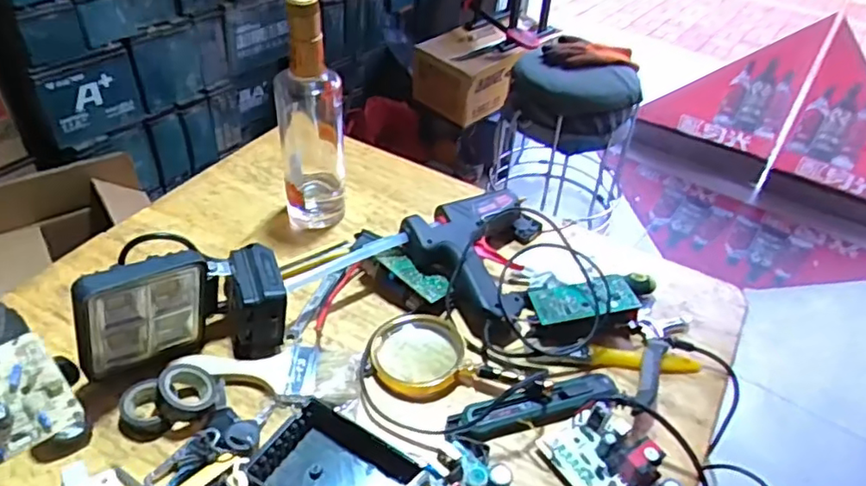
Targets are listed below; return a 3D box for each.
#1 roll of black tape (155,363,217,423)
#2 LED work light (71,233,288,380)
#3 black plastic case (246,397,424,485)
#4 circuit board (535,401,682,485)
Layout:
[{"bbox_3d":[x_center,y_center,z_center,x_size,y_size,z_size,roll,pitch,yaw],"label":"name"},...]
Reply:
[{"bbox_3d":[-0.214,0.130,0.539,0.049,0.019,0.045,31,39,-29],"label":"roll of black tape"},{"bbox_3d":[-0.227,0.049,0.570,0.172,0.108,0.089,-10,43,-16],"label":"LED work light"},{"bbox_3d":[-0.083,0.183,0.501,0.106,0.025,0.090,30,47,26],"label":"black plastic case"},{"bbox_3d":[0.153,0.189,0.510,0.070,0.042,0.127,-23,48,-28],"label":"circuit board"}]

